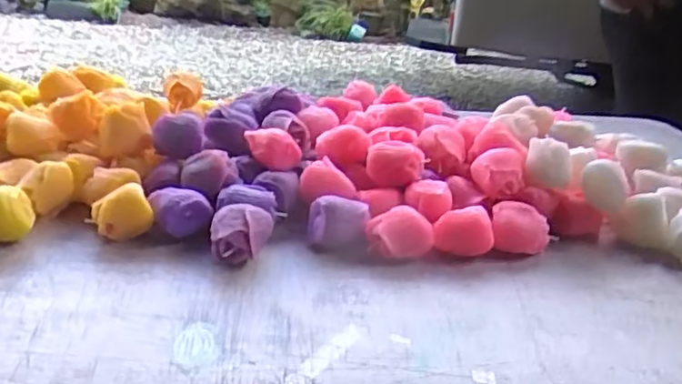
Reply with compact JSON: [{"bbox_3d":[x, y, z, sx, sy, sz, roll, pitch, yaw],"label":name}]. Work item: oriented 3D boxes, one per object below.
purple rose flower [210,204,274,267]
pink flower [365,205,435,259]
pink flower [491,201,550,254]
[{"bbox_3d":[-0.067,0.031,0.448,0.038,0.033,0.036,4,24,-1],"label":"purple rose flower"},{"bbox_3d":[0.040,0.031,0.463,0.045,0.031,0.027,-1,24,-13],"label":"pink flower"},{"bbox_3d":[0.130,0.029,0.484,0.041,0.033,0.026,10,24,12],"label":"pink flower"}]

